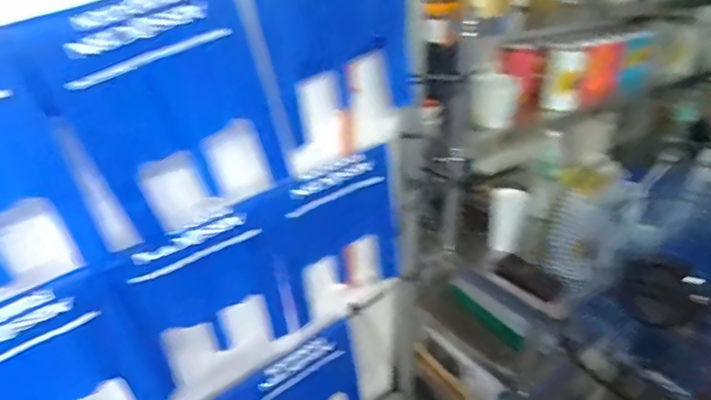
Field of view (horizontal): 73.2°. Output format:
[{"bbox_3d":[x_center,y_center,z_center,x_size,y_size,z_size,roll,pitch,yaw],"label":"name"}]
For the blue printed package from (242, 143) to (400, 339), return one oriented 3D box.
[{"bbox_3d":[-0.062,0.098,1.185,0.410,0.404,0.063,-19,33,-30],"label":"blue printed package"}]

